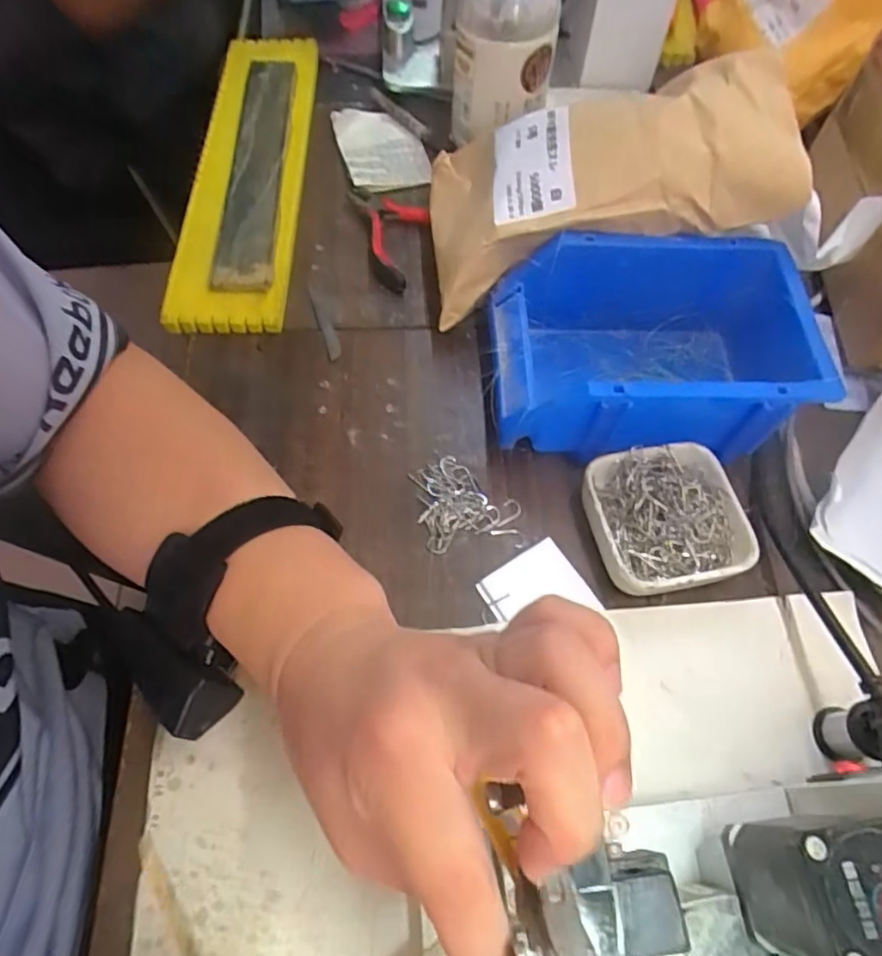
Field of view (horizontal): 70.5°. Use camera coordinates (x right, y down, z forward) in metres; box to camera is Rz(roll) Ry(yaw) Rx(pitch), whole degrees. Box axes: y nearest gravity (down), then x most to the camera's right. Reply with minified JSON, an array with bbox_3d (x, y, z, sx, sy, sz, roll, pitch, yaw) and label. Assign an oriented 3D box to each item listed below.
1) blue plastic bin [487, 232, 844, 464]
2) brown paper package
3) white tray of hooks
[{"bbox_3d":[0.126,-0.078,0.392,0.187,0.078,0.124,1,61,-1],"label":"blue plastic bin"},{"bbox_3d":[0.097,-0.192,0.400,0.231,0.065,0.126,-8,59,20],"label":"brown paper package"},{"bbox_3d":[0.128,0.026,0.360,0.084,0.030,0.082,-8,61,-6],"label":"white tray of hooks"}]

